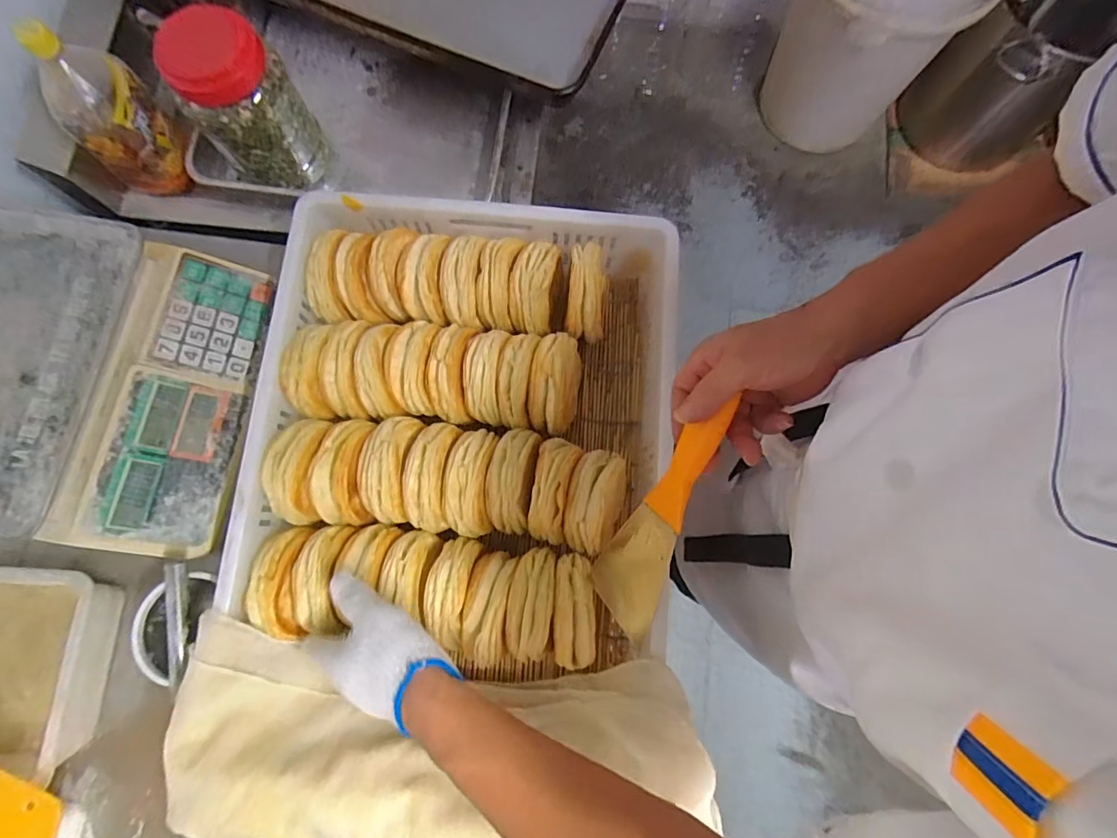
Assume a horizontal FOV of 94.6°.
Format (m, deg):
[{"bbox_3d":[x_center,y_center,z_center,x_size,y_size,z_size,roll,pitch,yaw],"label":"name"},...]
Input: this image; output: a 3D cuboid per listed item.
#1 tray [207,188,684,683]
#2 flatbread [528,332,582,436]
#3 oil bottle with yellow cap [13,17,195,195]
[{"bbox_3d":[-0.099,0.004,0.551,0.401,0.114,0.447,3,77,1],"label":"tray"},{"bbox_3d":[-0.002,-0.037,0.558,0.049,0.097,0.104,10,77,2],"label":"flatbread"},{"bbox_3d":[-0.532,-0.361,0.611,0.087,0.177,0.110,42,80,9],"label":"oil bottle with yellow cap"}]

